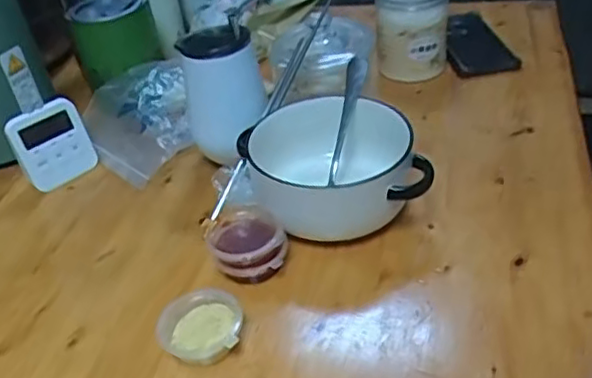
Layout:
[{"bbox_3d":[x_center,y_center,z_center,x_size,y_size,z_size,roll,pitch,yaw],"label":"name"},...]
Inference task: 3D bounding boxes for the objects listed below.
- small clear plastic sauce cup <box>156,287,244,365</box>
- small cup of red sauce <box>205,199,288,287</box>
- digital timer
[{"bbox_3d":[-0.072,0.105,0.482,0.059,0.024,0.055,-4,38,3],"label":"small clear plastic sauce cup"},{"bbox_3d":[-0.040,0.046,0.539,0.061,0.037,0.069,-7,38,0],"label":"small cup of red sauce"},{"bbox_3d":[-0.255,-0.047,0.670,0.075,0.081,0.011,-34,24,-31],"label":"digital timer"}]

